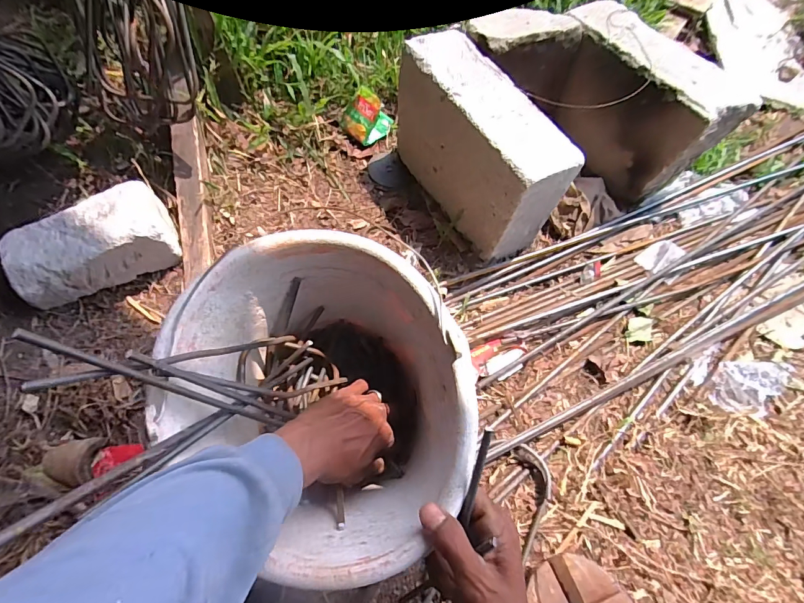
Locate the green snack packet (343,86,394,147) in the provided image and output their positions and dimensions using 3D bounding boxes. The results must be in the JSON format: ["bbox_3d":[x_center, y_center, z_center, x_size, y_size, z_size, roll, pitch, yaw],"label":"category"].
[{"bbox_3d":[-0.061,-0.340,0.734,0.087,0.062,0.069,-38,69,-22],"label":"green snack packet"}]

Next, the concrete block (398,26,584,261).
[{"bbox_3d":[0.110,-0.223,0.615,0.104,0.198,0.280,-24,64,-16],"label":"concrete block"}]

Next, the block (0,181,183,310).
[{"bbox_3d":[-0.421,-0.079,0.552,0.203,0.083,0.109,-29,66,-19],"label":"block"}]

